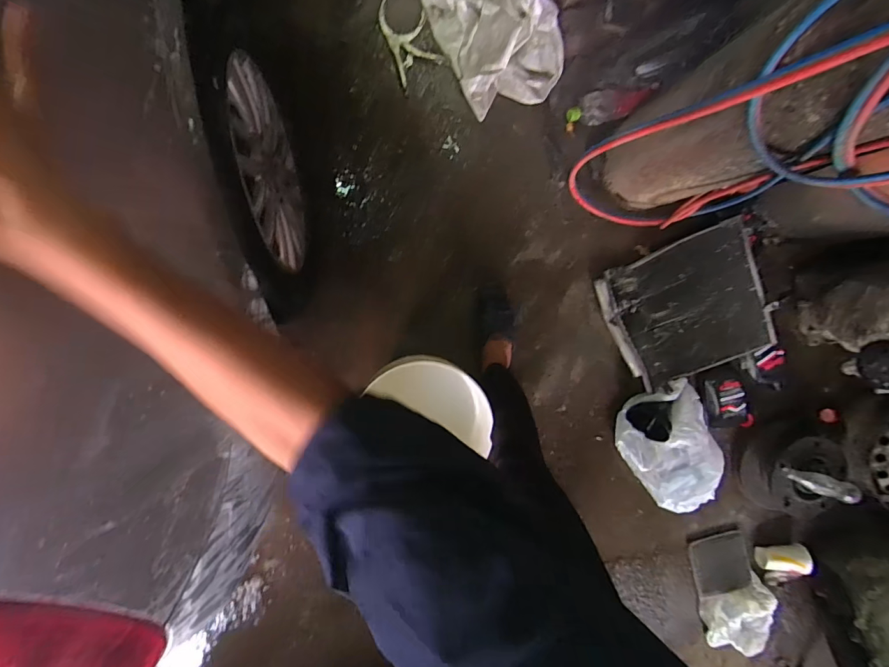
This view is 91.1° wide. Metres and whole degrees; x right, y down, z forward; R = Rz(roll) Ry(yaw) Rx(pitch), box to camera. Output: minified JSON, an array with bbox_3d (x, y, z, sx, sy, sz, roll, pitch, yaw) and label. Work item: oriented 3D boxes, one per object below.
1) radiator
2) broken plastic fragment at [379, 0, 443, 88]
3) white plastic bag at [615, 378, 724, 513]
[{"bbox_3d":[0.700,-0.072,1.266,0.407,0.047,0.384,-24,84,25],"label":"radiator"},{"bbox_3d":[-0.086,-0.744,1.092,0.115,0.008,0.203,-20,97,-3],"label":"broken plastic fragment"},{"bbox_3d":[0.681,0.337,1.314,0.271,0.191,0.324,-22,97,-3],"label":"white plastic bag"}]

